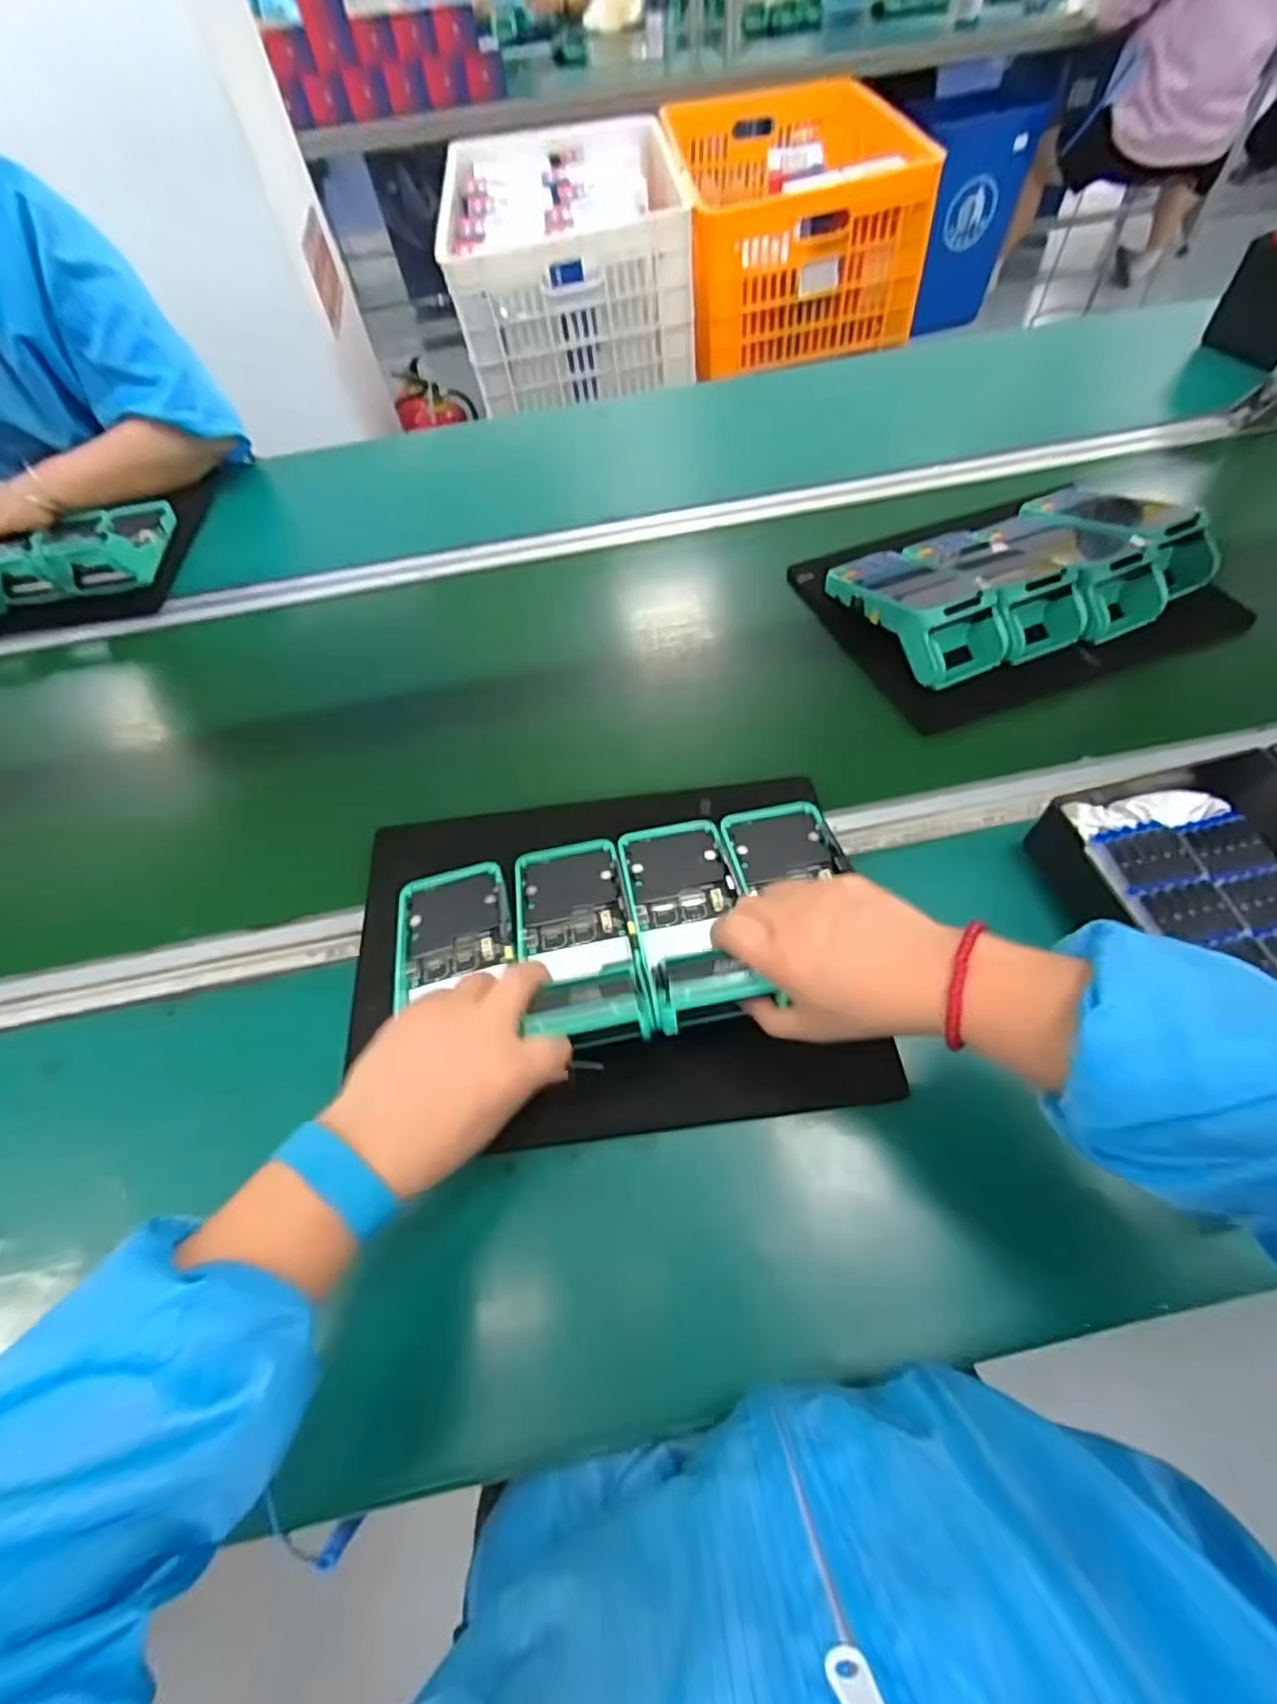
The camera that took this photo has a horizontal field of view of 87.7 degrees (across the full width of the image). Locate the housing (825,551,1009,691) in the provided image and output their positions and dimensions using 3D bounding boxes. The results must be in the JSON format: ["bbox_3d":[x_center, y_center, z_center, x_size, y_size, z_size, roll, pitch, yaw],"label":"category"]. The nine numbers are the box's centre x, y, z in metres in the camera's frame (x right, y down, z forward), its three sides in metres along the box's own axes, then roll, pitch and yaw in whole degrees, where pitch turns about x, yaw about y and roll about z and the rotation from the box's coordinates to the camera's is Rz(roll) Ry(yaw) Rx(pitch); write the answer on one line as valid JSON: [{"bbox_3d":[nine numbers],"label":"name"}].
[{"bbox_3d":[0.249,-0.229,0.597,0.085,0.055,0.175,-22,59,-9],"label":"housing"}]

